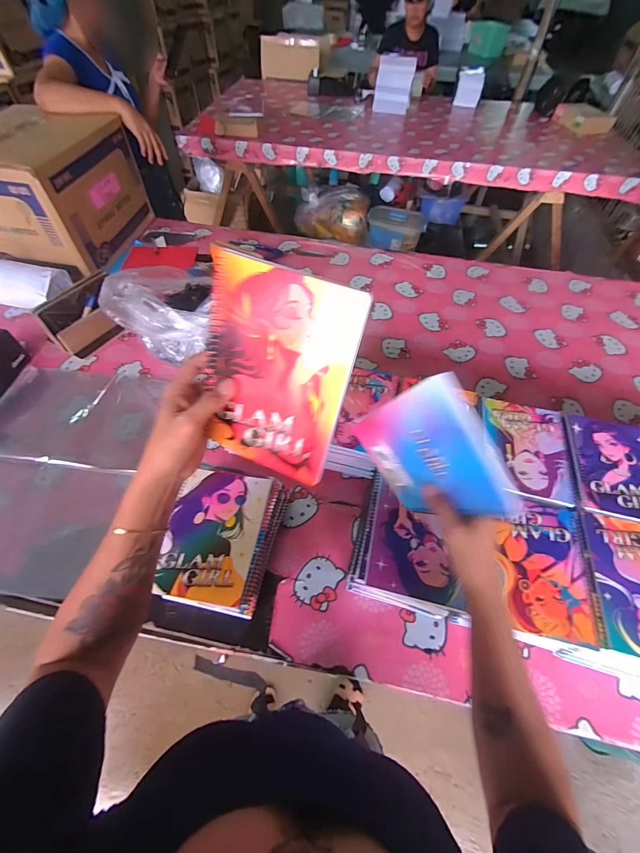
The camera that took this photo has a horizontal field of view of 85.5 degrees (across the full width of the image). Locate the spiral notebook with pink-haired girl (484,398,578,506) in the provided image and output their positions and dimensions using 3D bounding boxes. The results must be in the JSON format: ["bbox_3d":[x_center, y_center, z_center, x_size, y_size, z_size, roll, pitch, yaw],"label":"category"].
[{"bbox_3d":[0.371,0.036,0.626,0.147,0.012,0.200,15,55,7],"label":"spiral notebook with pink-haired girl"}]

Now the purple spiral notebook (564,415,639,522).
[{"bbox_3d":[0.523,0.067,0.601,0.161,0.015,0.192,13,55,6],"label":"purple spiral notebook"}]

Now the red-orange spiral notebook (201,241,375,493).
[{"bbox_3d":[-0.048,-0.050,0.338,0.150,0.193,0.009,22,28,13],"label":"red-orange spiral notebook"}]

